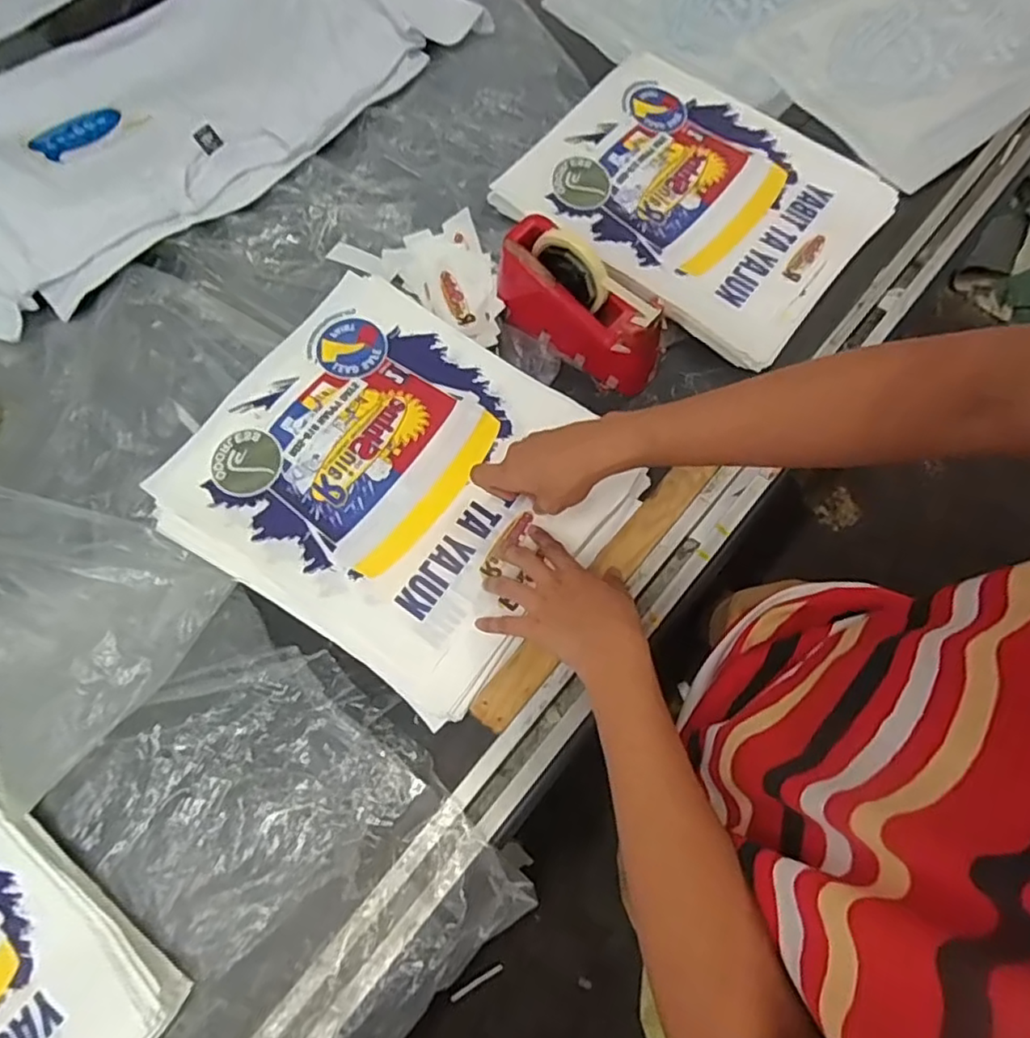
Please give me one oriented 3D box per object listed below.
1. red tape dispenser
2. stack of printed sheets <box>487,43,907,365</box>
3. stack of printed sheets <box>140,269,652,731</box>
[{"bbox_3d":[0.073,-0.233,0.692,0.203,0.114,0.074,42,76,13],"label":"red tape dispenser"},{"bbox_3d":[0.231,-0.409,0.784,0.391,0.033,0.353,37,74,14],"label":"stack of printed sheets"},{"bbox_3d":[-0.120,-0.041,0.652,0.406,0.037,0.339,33,72,13],"label":"stack of printed sheets"}]

